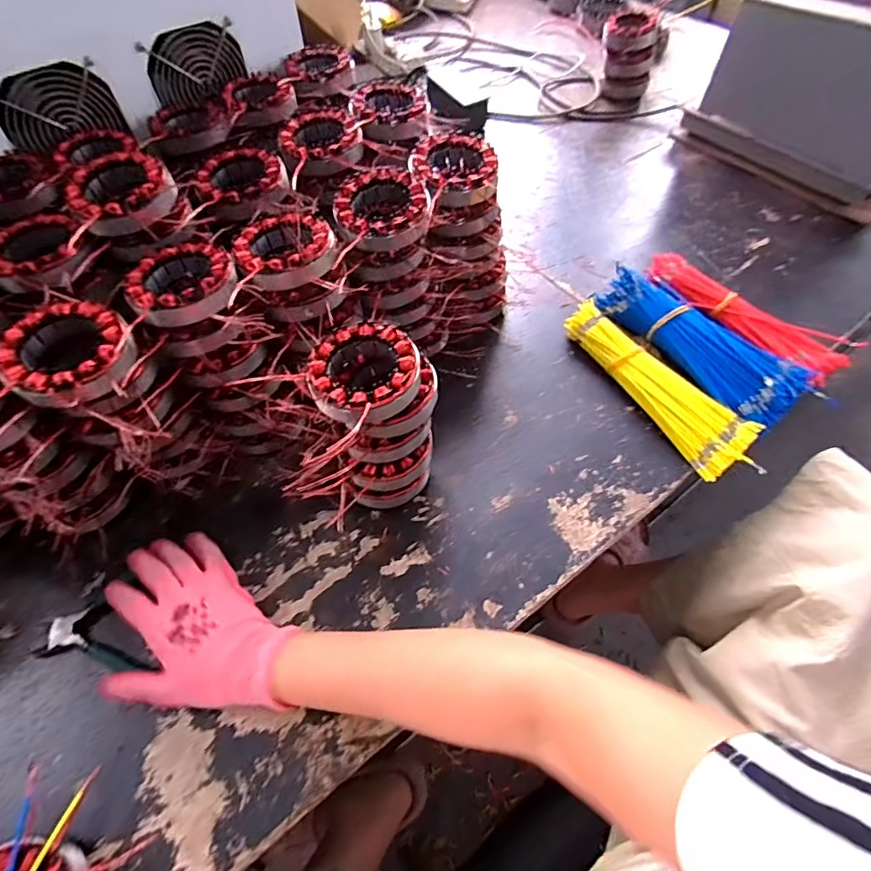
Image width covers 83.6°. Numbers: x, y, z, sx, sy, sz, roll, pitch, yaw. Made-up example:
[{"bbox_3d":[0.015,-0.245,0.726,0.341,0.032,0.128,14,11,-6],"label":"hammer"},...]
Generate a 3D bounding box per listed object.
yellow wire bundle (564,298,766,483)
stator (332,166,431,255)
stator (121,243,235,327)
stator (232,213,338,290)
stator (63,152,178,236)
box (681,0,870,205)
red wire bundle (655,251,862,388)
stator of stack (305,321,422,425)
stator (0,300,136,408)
[{"bbox_3d":[0.246,-0.060,0.543,0.072,0.034,0.250,-25,60,-16],"label":"yellow wire bundle"},{"bbox_3d":[-0.050,-0.212,0.458,0.087,0.029,0.094,-3,57,-2],"label":"stator"},{"bbox_3d":[-0.209,-0.125,0.405,0.085,0.023,0.094,-18,58,-11],"label":"stator"},{"bbox_3d":[-0.132,-0.165,0.432,0.085,0.025,0.090,-15,58,-10],"label":"stator"},{"bbox_3d":[-0.278,-0.213,0.435,0.082,0.035,0.093,-38,64,-22],"label":"stator"},{"bbox_3d":[0.547,-0.490,0.714,0.077,0.200,0.313,-36,63,-21],"label":"box"},{"bbox_3d":[0.368,-0.148,0.595,0.070,0.036,0.249,-37,64,-21],"label":"red wire bundle"},{"bbox_3d":[-0.056,-0.050,0.389,0.088,0.027,0.088,-11,57,-7],"label":"stator of stack"},{"bbox_3d":[-0.280,-0.061,0.370,0.087,0.027,0.090,0,57,0],"label":"stator"}]

